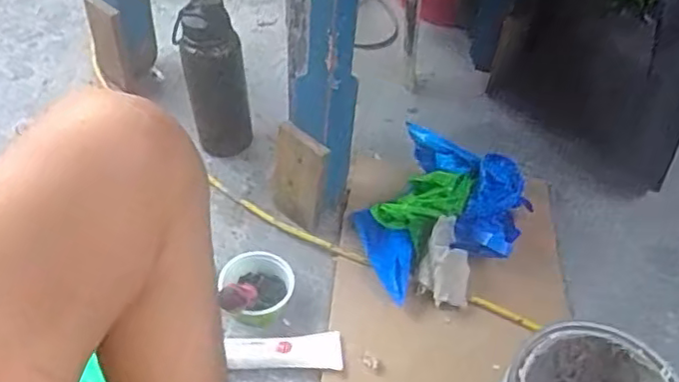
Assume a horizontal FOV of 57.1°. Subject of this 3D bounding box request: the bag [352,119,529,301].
[{"bbox_3d":[0.146,0.036,0.891,0.206,0.110,0.274,24,49,15],"label":"bag"}]

